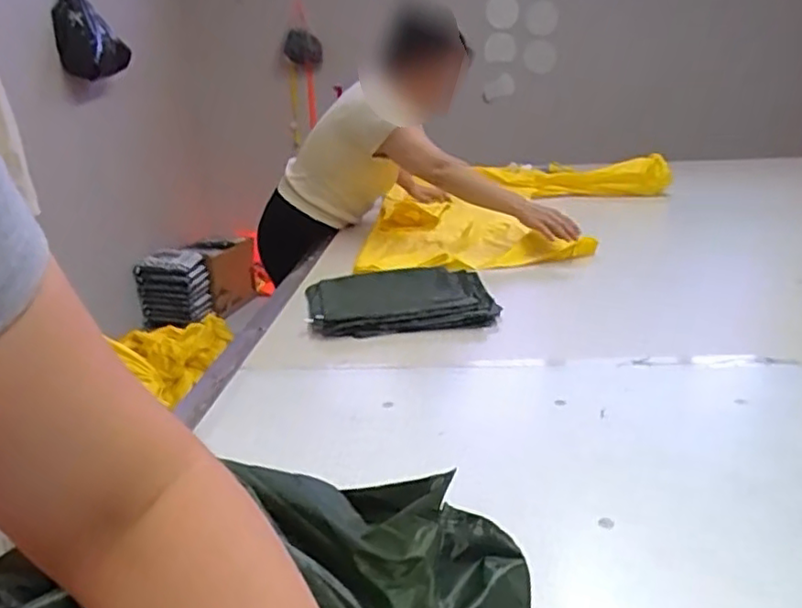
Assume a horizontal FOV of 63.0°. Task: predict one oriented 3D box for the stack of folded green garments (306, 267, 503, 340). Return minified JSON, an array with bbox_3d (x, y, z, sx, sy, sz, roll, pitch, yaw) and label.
[{"bbox_3d":[-0.007,-0.015,1.233,0.332,0.033,0.320,-3,17,-3],"label":"stack of folded green garments"}]

